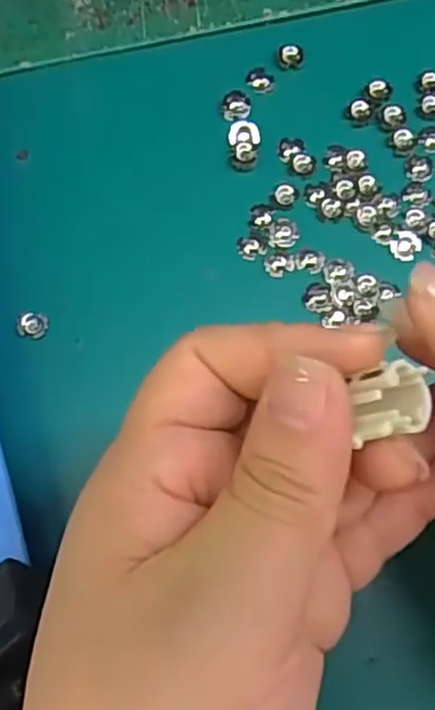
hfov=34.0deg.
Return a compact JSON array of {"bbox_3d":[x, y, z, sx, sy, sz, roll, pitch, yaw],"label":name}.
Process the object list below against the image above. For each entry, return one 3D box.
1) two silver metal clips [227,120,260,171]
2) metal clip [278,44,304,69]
[{"bbox_3d":[0.010,-0.079,0.266,0.011,0.004,0.019,-4,73,0],"label":"two silver metal clips"},{"bbox_3d":[0.029,-0.117,0.276,0.010,0.005,0.010,8,74,3],"label":"metal clip"}]

